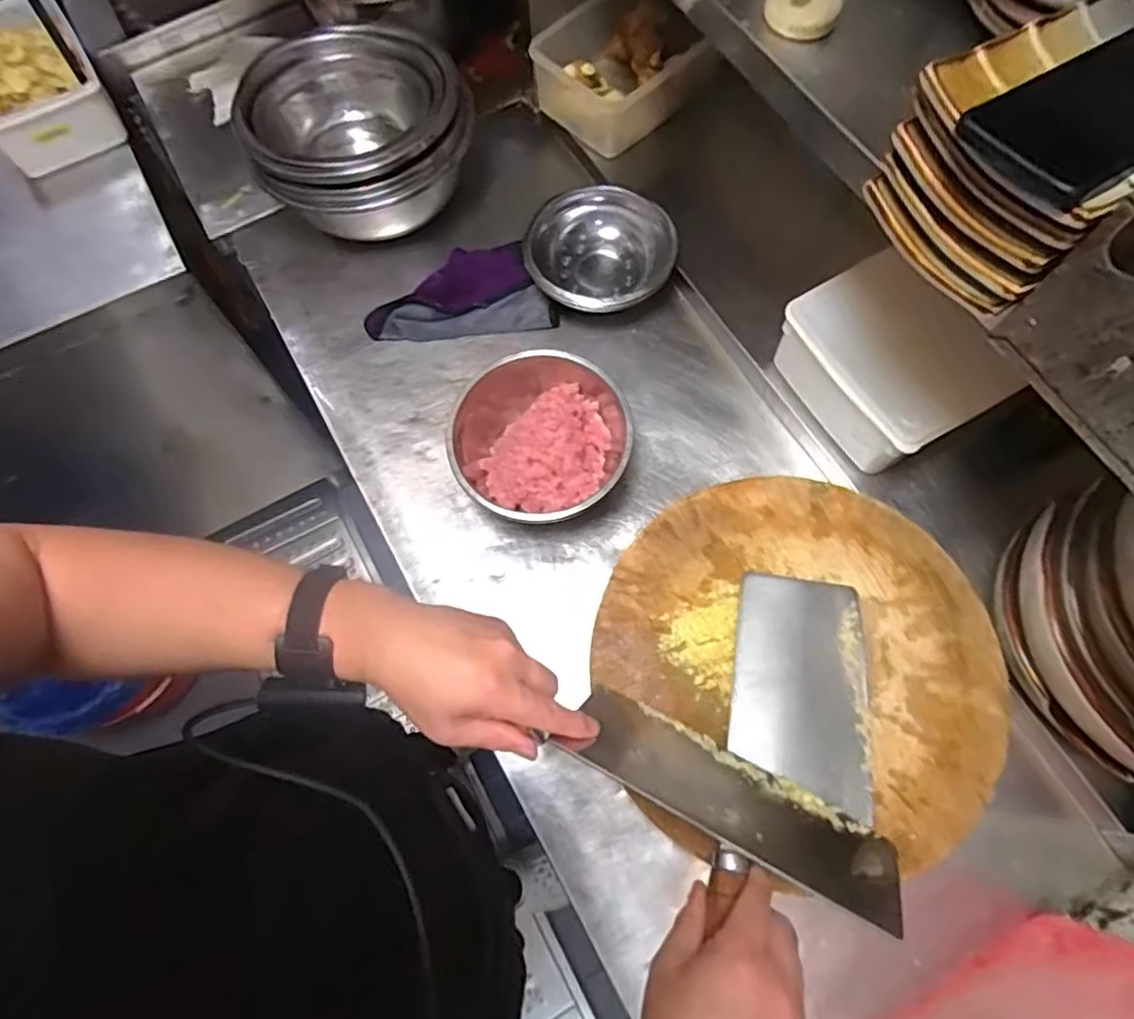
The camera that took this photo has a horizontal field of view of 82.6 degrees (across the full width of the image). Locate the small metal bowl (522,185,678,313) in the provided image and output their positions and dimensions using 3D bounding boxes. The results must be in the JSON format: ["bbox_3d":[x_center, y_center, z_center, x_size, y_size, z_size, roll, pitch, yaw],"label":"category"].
[{"bbox_3d":[0.041,-0.304,0.780,0.165,0.073,0.157,-1,69,2],"label":"small metal bowl"}]

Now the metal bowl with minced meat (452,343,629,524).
[{"bbox_3d":[-0.027,-0.071,0.703,0.186,0.085,0.185,-1,69,2],"label":"metal bowl with minced meat"}]

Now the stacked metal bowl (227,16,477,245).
[{"bbox_3d":[-0.253,-0.452,0.804,0.242,0.148,0.233,-1,69,2],"label":"stacked metal bowl"}]

